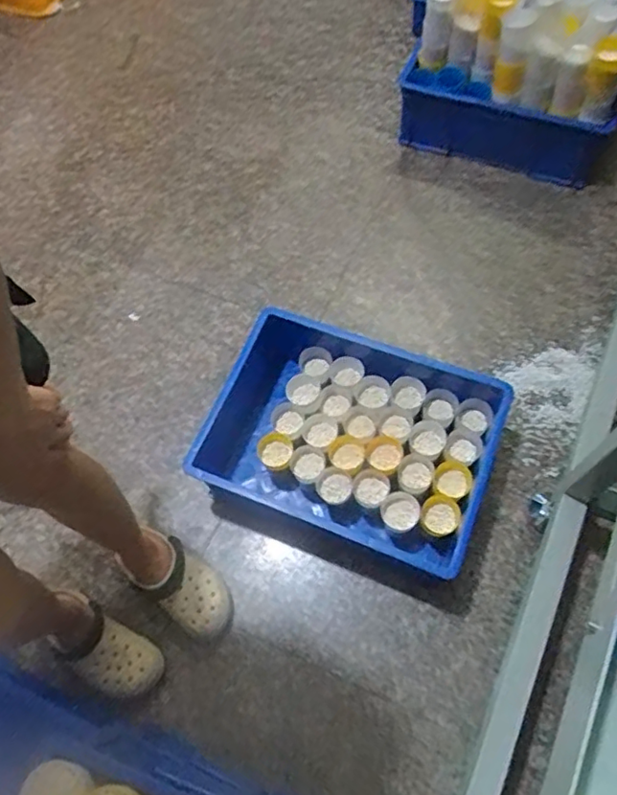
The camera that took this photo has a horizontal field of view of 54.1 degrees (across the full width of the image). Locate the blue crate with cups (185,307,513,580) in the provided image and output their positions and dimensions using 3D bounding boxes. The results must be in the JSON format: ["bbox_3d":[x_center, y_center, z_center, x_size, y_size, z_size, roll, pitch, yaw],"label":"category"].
[{"bbox_3d":[0.073,0.076,1.081,0.475,0.196,0.343,21,68,13],"label":"blue crate with cups"}]

